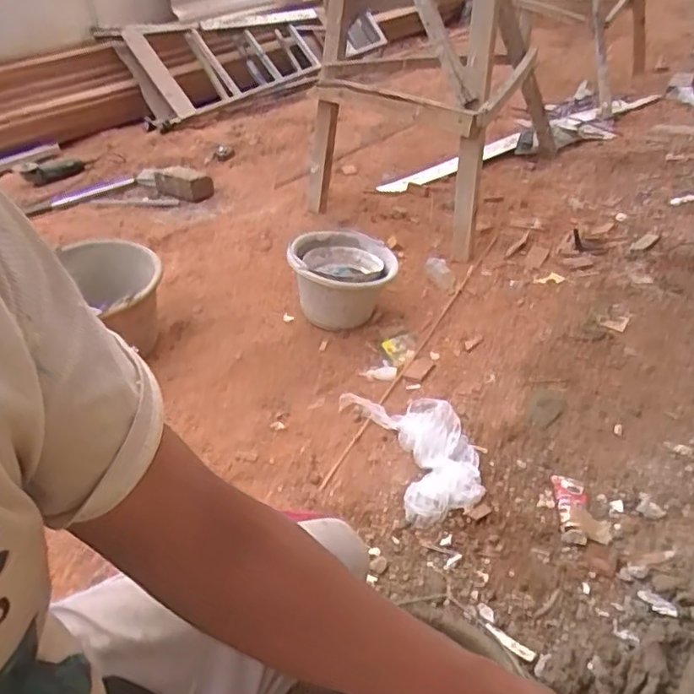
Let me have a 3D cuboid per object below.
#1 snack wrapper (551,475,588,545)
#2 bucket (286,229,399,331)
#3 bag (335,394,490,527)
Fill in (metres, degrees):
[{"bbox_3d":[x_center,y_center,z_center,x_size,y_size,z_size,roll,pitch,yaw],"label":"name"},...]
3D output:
[{"bbox_3d":[0.359,0.257,0.991,0.057,0.015,0.140,7,37,14],"label":"snack wrapper"},{"bbox_3d":[-0.006,-0.148,1.476,0.252,0.199,0.269,-2,36,1],"label":"bucket"},{"bbox_3d":[0.123,0.162,1.127,0.171,0.060,0.362,-15,38,-15],"label":"bag"}]

